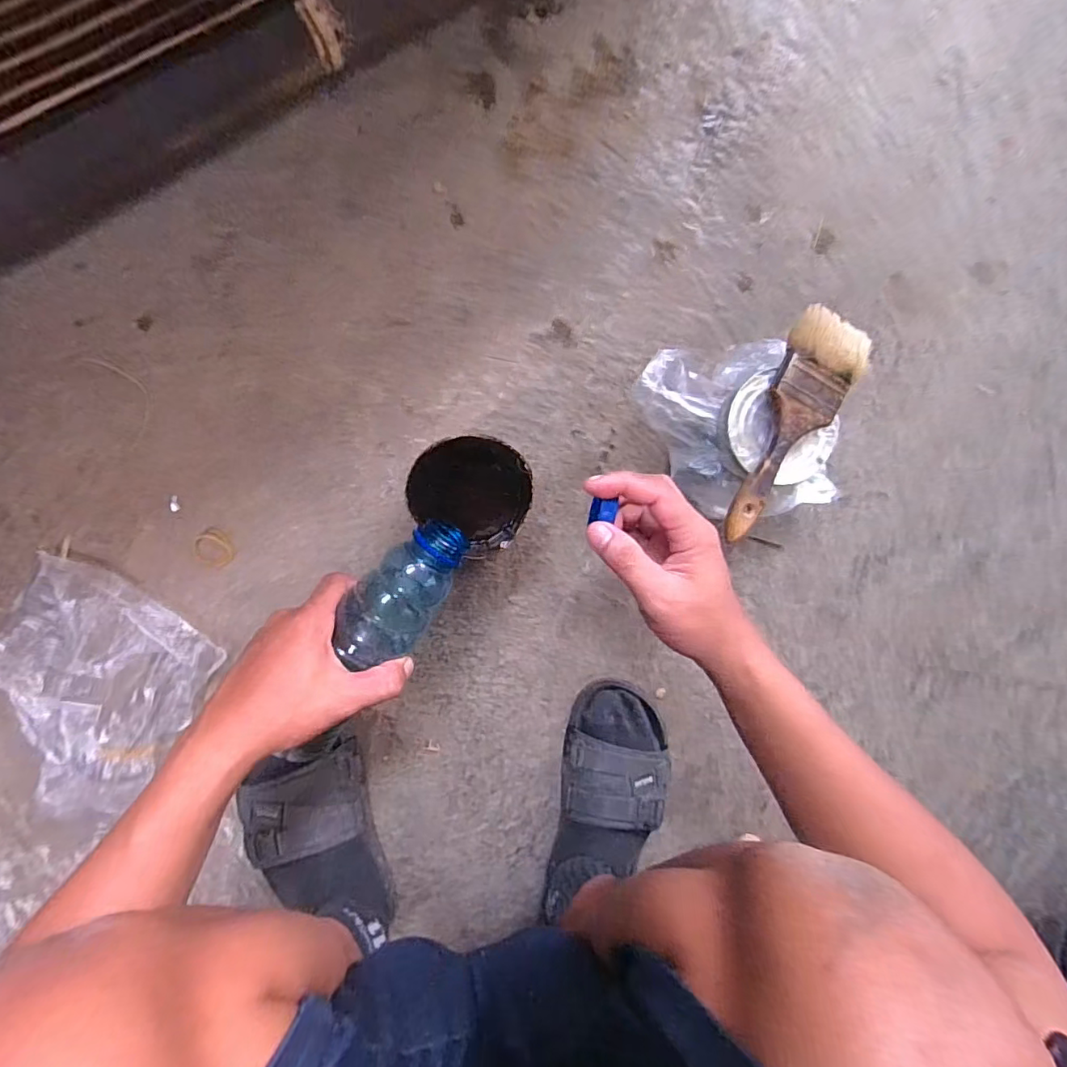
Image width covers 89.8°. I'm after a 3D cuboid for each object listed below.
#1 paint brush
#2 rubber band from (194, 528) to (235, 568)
[{"bbox_3d":[0.221,-0.085,0.445,0.062,0.018,0.197,18,90,-10],"label":"paint brush"},{"bbox_3d":[-0.310,0.015,0.521,0.032,0.004,0.038,-44,98,-3],"label":"rubber band"}]

